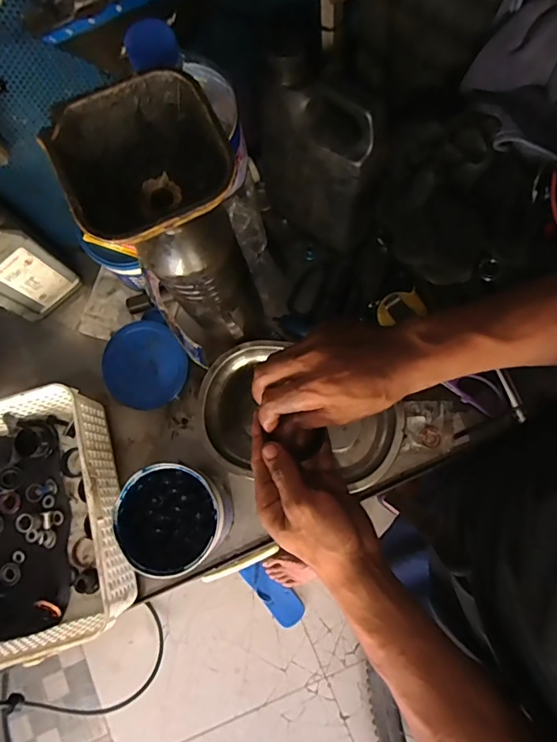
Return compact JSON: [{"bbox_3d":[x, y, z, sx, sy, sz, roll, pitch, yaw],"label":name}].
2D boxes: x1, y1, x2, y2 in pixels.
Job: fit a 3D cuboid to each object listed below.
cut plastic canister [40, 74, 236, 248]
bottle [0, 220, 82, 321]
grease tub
[{"bbox_3d":[-0.076,-0.115,0.282,0.091,0.059,0.092,-29,79,-1],"label":"cut plastic canister"},{"bbox_3d":[-0.287,-0.114,0.497,0.080,0.181,0.048,-38,79,-3],"label":"bottle"},{"bbox_3d":[-0.105,0.151,0.483,0.099,0.091,0.100,-1,79,5],"label":"grease tub"}]

